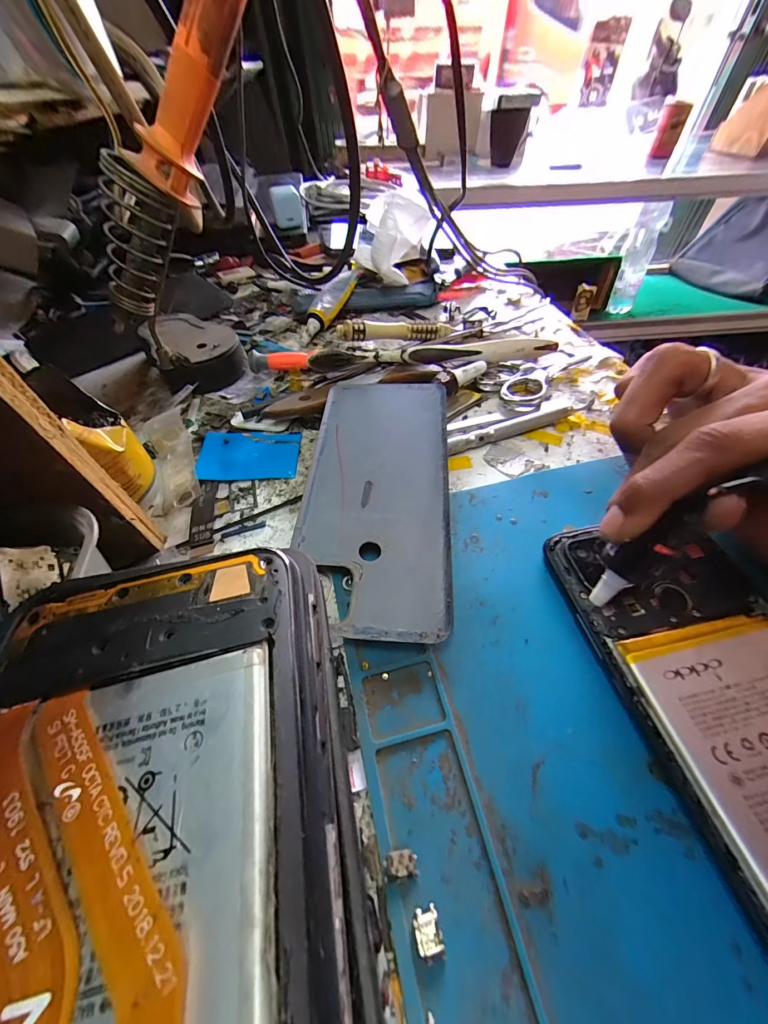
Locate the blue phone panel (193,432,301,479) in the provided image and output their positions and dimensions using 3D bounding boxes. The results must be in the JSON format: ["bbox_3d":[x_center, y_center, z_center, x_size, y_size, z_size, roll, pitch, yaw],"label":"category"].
[{"bbox_3d":[-0.082,-0.035,0.216,0.058,0.004,0.039,-2,55,-2],"label":"blue phone panel"}]

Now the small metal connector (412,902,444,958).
[{"bbox_3d":[0.012,0.112,0.095,0.007,0.004,0.008,-10,54,-4],"label":"small metal connector"}]

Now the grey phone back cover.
[{"bbox_3d":[-0.003,-0.014,0.187,0.072,0.014,0.156,2,52,4],"label":"grey phone back cover"}]

